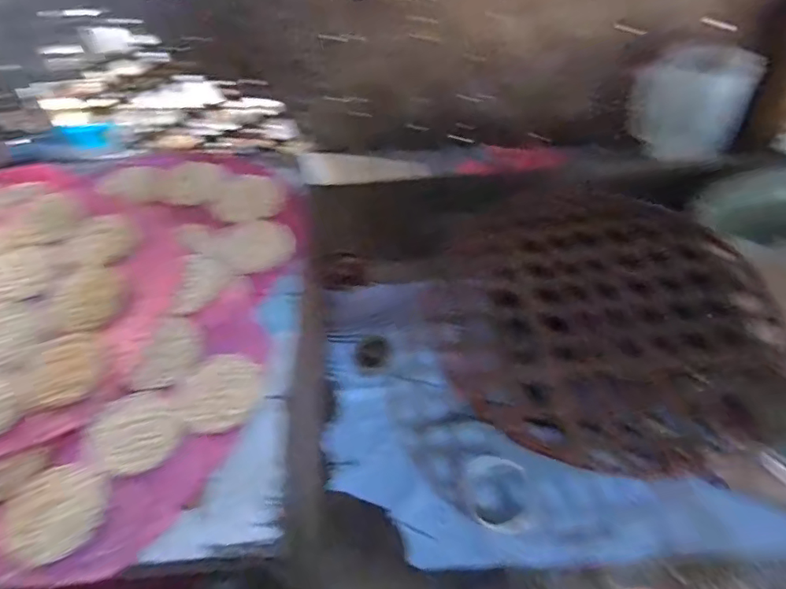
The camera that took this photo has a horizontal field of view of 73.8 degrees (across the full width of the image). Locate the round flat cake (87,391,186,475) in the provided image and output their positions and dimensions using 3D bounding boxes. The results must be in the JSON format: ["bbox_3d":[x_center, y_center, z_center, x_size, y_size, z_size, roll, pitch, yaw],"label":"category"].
[{"bbox_3d":[-0.238,0.126,0.484,0.080,0.006,0.073,-1,51,1],"label":"round flat cake"}]

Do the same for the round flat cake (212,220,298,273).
[{"bbox_3d":[-0.166,-0.060,0.634,0.090,0.014,0.074,-19,53,-13],"label":"round flat cake"}]

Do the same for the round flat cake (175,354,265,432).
[{"bbox_3d":[-0.167,0.095,0.510,0.077,0.004,0.081,-1,51,1],"label":"round flat cake"}]

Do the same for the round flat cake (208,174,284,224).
[{"bbox_3d":[-0.186,-0.124,0.670,0.089,0.013,0.072,-14,52,-9],"label":"round flat cake"}]

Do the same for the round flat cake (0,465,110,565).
[{"bbox_3d":[-0.284,0.183,0.442,0.075,0.010,0.076,-1,51,1],"label":"round flat cake"}]

